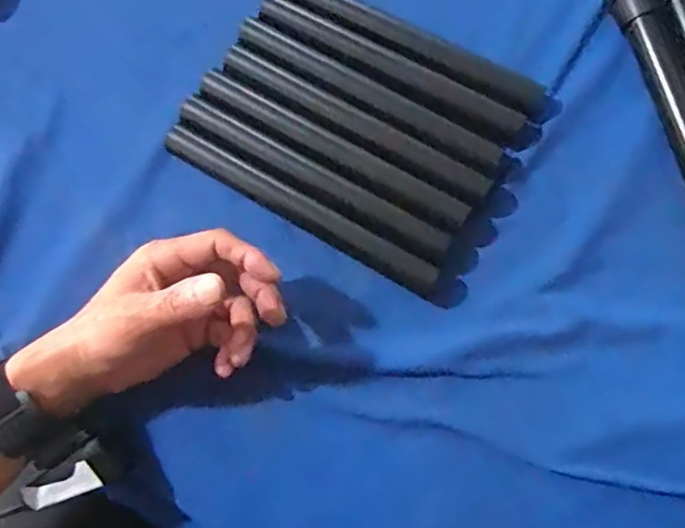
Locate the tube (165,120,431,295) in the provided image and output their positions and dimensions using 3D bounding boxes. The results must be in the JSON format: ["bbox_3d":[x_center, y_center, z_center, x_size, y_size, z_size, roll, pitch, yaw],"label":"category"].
[{"bbox_3d":[-0.030,-0.042,0.438,0.214,0.018,0.020,27,78,9],"label":"tube"}]

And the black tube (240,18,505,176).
[{"bbox_3d":[0.020,-0.128,0.457,0.216,0.019,0.023,28,78,9],"label":"black tube"}]

